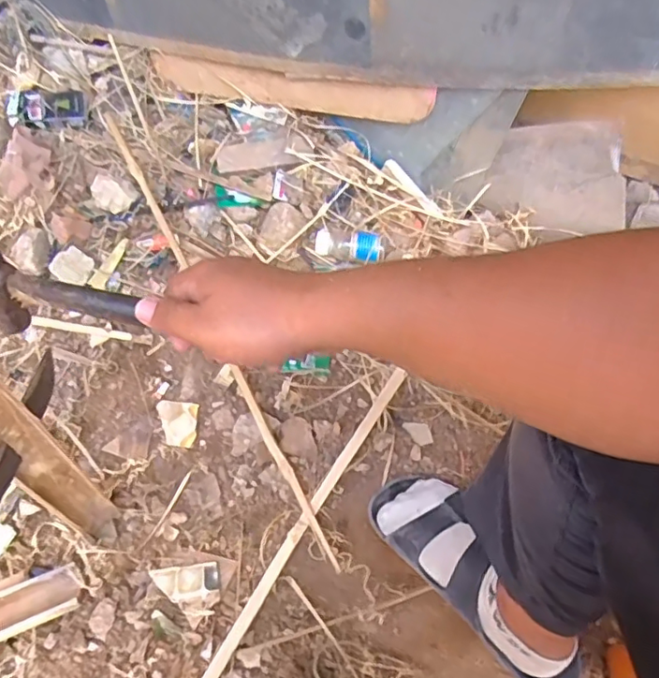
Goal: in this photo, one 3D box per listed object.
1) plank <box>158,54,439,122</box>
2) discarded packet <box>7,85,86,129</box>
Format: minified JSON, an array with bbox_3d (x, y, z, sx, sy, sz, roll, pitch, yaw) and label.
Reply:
[{"bbox_3d":[-0.065,-0.358,0.802,0.432,0.059,0.016,16,66,18],"label":"plank"},{"bbox_3d":[-0.415,-0.341,0.826,0.099,0.022,0.068,-9,65,-6],"label":"discarded packet"}]

